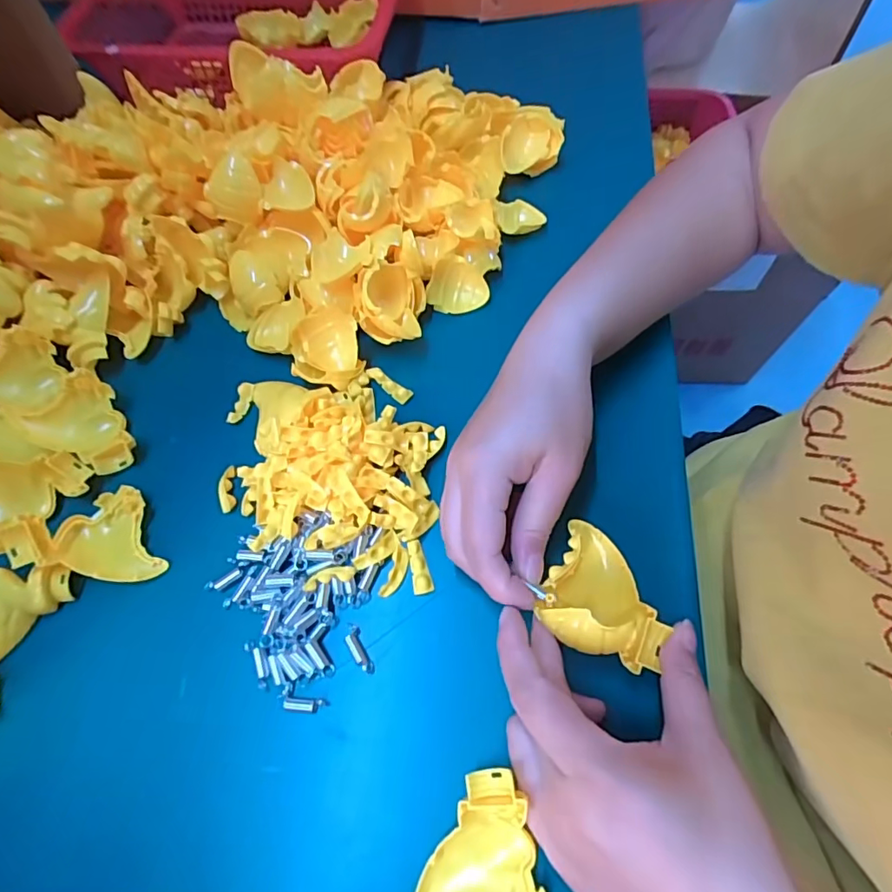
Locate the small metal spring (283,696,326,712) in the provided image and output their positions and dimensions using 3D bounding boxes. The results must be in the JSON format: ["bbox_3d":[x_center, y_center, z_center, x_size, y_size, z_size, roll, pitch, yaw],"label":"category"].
[{"bbox_3d":[-0.074,0.134,0.267,0.020,0.004,0.006,5,64,4],"label":"small metal spring"}]

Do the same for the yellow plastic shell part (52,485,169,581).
[{"bbox_3d":[-0.198,0.057,0.302,0.048,0.024,0.057,-25,66,-10],"label":"yellow plastic shell part"}]

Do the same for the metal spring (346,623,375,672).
[{"bbox_3d":[-0.047,0.109,0.279,0.008,0.008,0.028,-26,66,-11],"label":"metal spring"}]

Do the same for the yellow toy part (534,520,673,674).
[{"bbox_3d":[0.084,0.077,0.267,0.062,0.033,0.061,22,66,12],"label":"yellow toy part"}]

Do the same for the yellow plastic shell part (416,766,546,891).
[{"bbox_3d":[0.014,0.182,0.228,0.054,0.021,0.066,-1,64,2],"label":"yellow plastic shell part"}]

